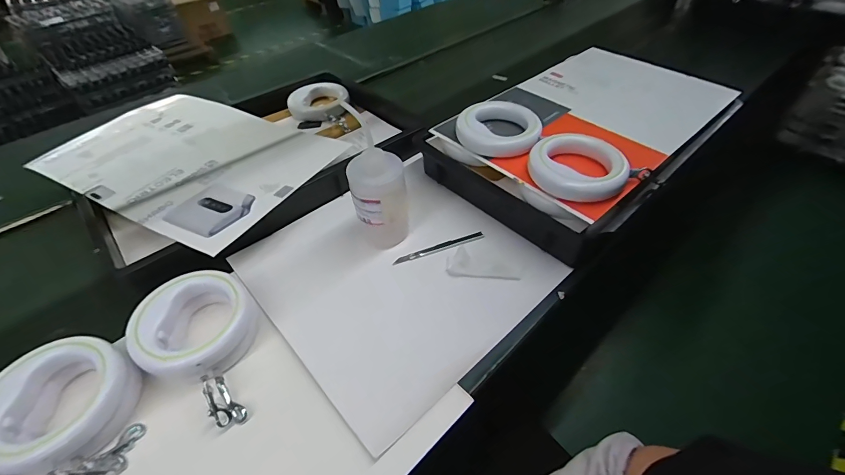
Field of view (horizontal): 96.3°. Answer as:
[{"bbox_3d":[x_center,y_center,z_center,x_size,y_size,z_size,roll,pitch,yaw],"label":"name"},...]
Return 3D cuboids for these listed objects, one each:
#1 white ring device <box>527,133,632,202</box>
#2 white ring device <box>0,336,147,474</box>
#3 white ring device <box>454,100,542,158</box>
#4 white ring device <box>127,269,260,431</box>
[{"bbox_3d":[0.217,-0.100,0.527,0.122,0.033,0.110,-10,47,-6],"label":"white ring device"},{"bbox_3d":[-0.375,0.178,0.401,0.127,0.074,0.124,3,47,5],"label":"white ring device"},{"bbox_3d":[0.121,-0.172,0.600,0.125,0.033,0.105,24,52,24],"label":"white ring device"},{"bbox_3d":[-0.262,0.127,0.447,0.124,0.061,0.182,-21,49,-17],"label":"white ring device"}]

